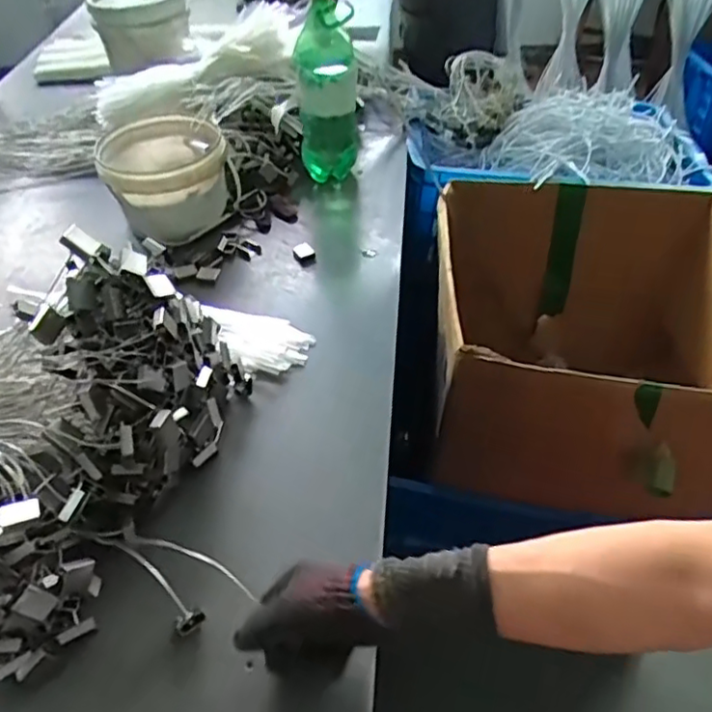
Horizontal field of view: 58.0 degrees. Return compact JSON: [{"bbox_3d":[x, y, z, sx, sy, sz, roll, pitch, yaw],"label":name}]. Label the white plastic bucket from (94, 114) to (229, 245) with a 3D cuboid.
[{"bbox_3d":[-0.336,-0.320,1.157,0.211,0.128,0.230,-17,45,-11],"label":"white plastic bucket"}]

